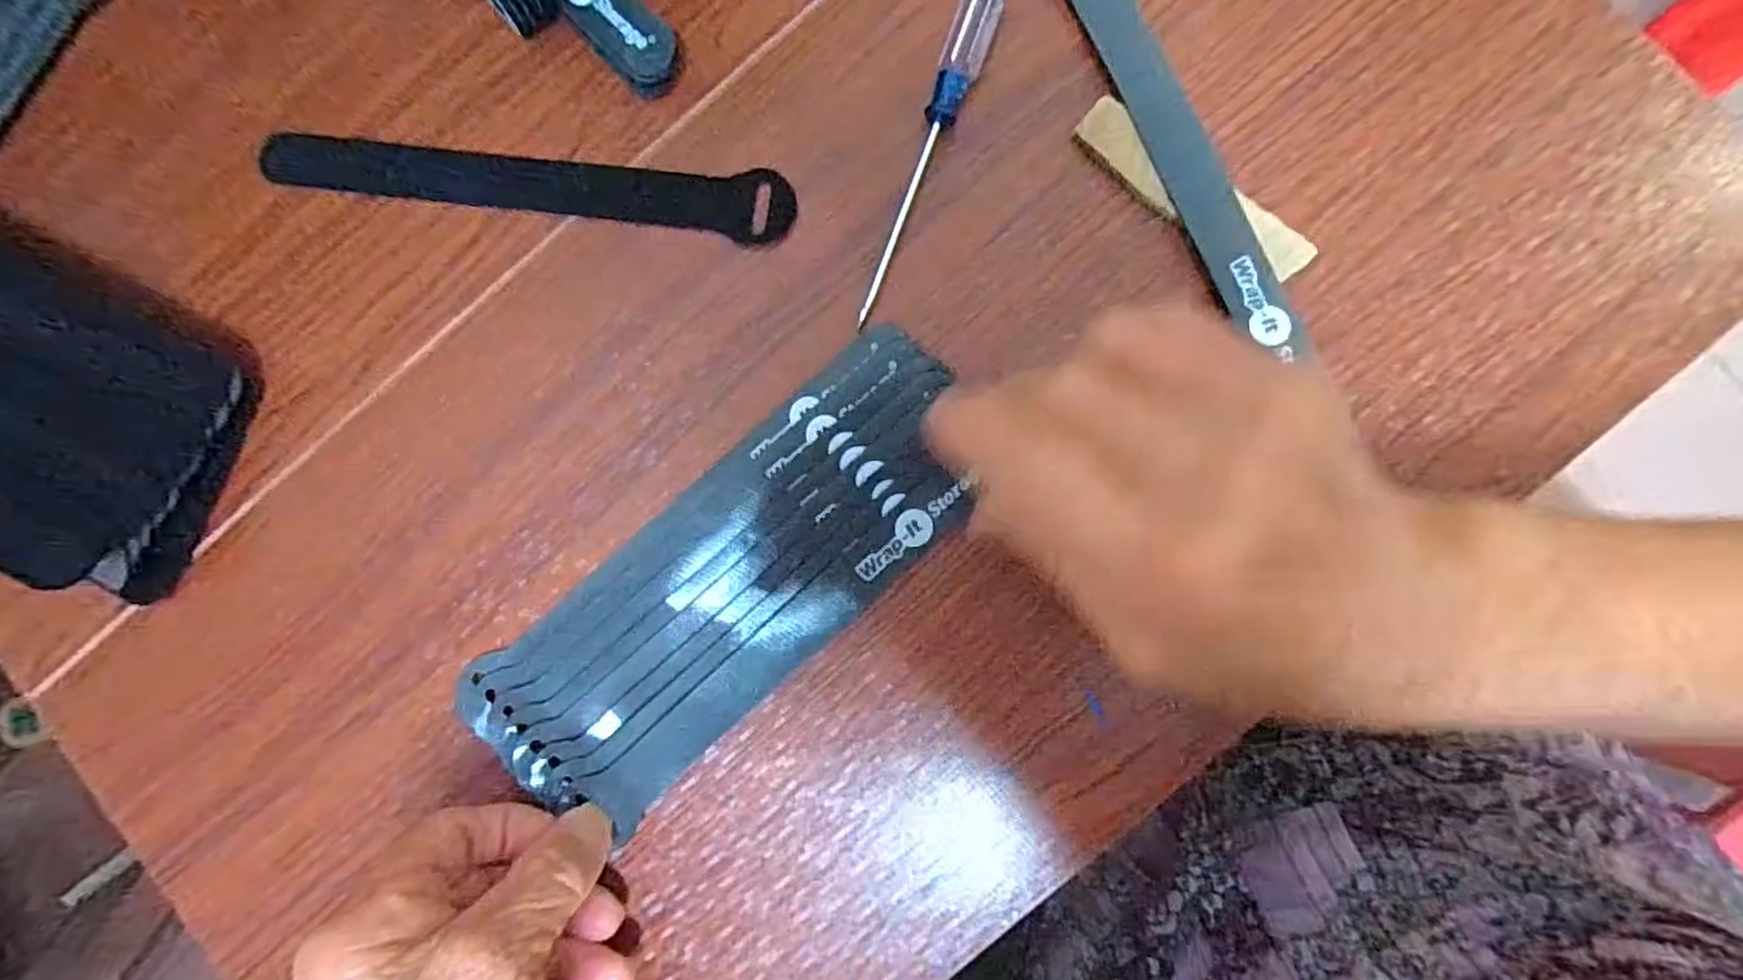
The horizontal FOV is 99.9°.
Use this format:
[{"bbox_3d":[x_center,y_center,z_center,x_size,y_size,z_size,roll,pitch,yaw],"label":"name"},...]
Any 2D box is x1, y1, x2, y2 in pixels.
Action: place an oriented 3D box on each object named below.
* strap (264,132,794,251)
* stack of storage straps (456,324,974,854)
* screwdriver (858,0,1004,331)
[{"bbox_3d":[-0.124,-0.109,0.267,0.192,0.006,0.025,6,88,3],"label":"strap"},{"bbox_3d":[-0.046,0.032,0.252,0.195,0.009,0.076,-43,86,1],"label":"stack of storage straps"},{"bbox_3d":[0.020,-0.117,0.252,0.014,0.009,0.127,20,89,4],"label":"screwdriver"}]

